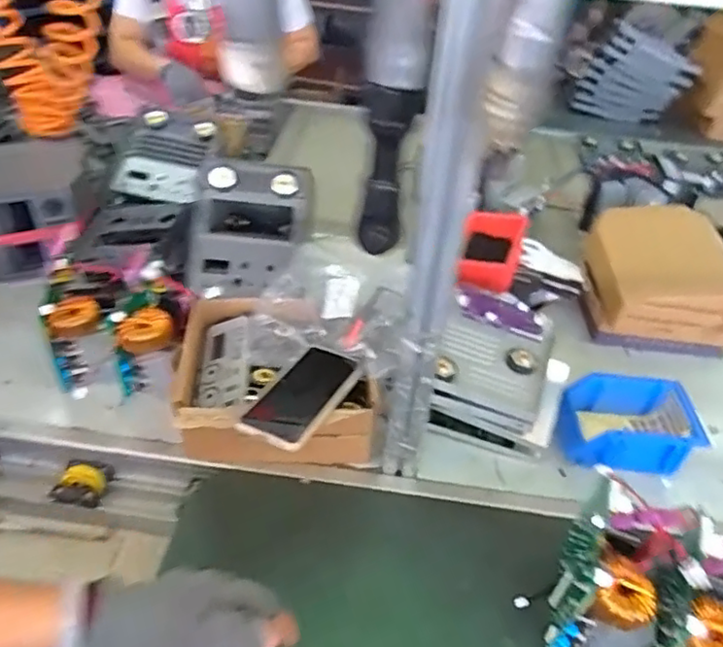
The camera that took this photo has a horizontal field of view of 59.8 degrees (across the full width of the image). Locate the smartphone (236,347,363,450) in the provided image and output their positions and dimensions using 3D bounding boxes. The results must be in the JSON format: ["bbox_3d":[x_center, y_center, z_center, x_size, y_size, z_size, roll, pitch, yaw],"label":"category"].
[{"bbox_3d":[-0.063,0.077,0.684,0.077,0.013,0.161,12,33,22],"label":"smartphone"}]

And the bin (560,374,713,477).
[{"bbox_3d":[0.329,0.130,0.789,0.161,0.069,0.117,3,41,-2],"label":"bin"}]

